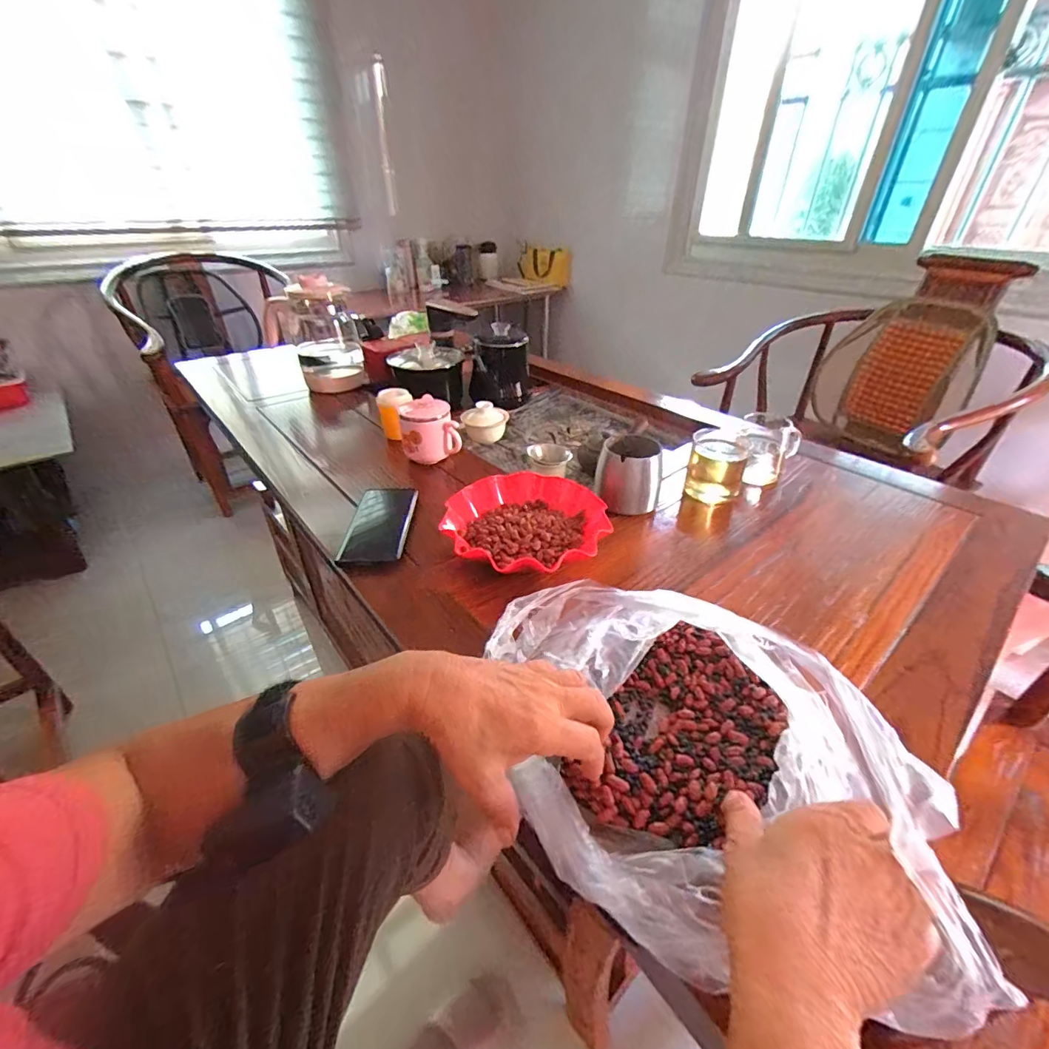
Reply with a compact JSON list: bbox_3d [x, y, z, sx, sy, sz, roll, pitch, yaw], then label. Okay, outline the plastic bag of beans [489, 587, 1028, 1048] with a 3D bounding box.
[{"bbox_3d":[0.113,0.146,0.315,0.222,0.105,0.284,-9,36,-12],"label":"plastic bag of beans"}]

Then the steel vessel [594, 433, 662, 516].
[{"bbox_3d":[0.140,-0.065,0.635,0.084,0.104,0.068,8,36,11],"label":"steel vessel"}]

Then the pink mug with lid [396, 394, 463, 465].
[{"bbox_3d":[-0.154,-0.151,0.754,0.085,0.080,0.077,-12,37,-16],"label":"pink mug with lid"}]

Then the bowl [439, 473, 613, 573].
[{"bbox_3d":[0.002,0.009,0.569,0.188,0.056,0.182,0,35,0],"label":"bowl"}]

